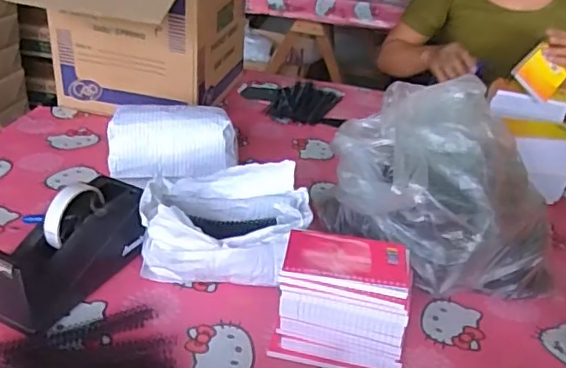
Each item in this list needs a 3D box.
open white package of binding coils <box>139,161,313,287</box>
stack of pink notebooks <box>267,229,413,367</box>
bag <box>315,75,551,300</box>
[{"bbox_3d":[-0.070,0.054,0.738,0.198,0.115,0.148,1,31,-7],"label":"open white package of binding coils"},{"bbox_3d":[0.068,0.127,0.652,0.140,0.107,0.108,9,31,7],"label":"stack of pink notebooks"},{"bbox_3d":[0.201,0.005,0.780,0.244,0.215,0.262,-6,32,-18],"label":"bag"}]

